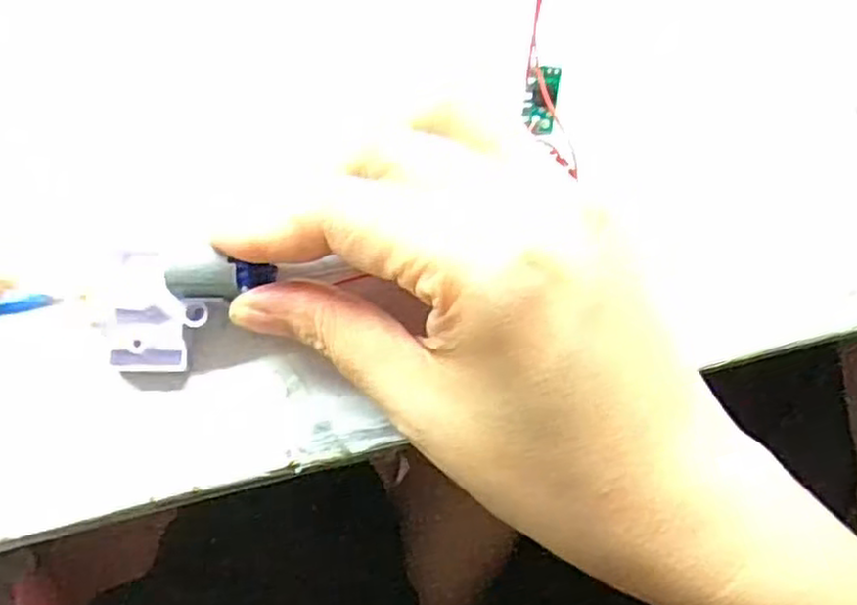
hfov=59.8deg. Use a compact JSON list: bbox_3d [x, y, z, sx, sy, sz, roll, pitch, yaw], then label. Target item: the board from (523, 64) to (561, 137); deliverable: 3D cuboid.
[{"bbox_3d":[0.033,-0.059,0.216,0.010,0.004,0.020,5,77,2],"label":"board"}]

